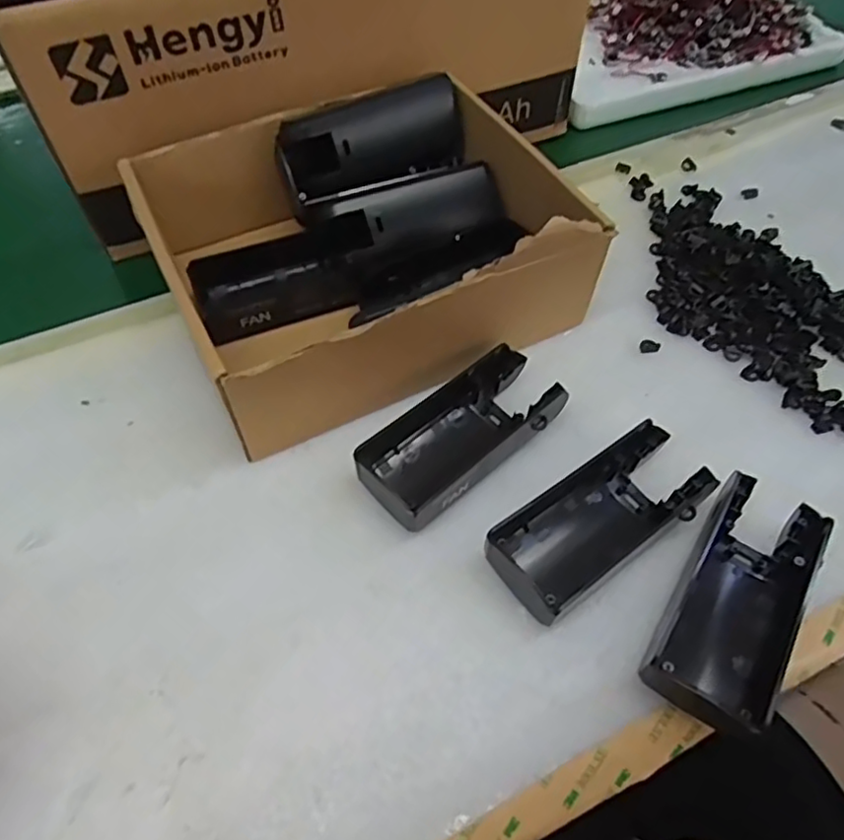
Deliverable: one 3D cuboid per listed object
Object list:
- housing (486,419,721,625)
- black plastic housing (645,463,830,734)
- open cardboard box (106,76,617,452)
[{"bbox_3d":[0.081,0.045,0.295,0.107,0.028,0.047,-32,60,-21],"label":"housing"},{"bbox_3d":[0.135,0.076,0.272,0.051,0.027,0.106,28,59,19],"label":"black plastic housing"},{"bbox_3d":[-0.036,-0.100,0.358,0.200,0.085,0.179,-24,58,-16],"label":"open cardboard box"}]

